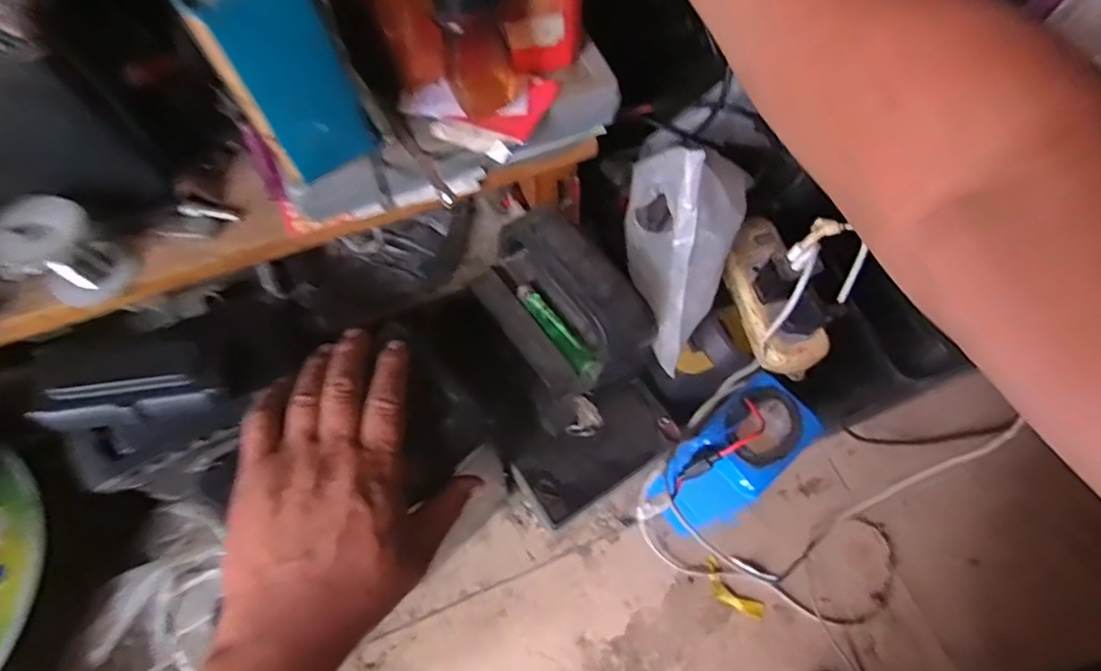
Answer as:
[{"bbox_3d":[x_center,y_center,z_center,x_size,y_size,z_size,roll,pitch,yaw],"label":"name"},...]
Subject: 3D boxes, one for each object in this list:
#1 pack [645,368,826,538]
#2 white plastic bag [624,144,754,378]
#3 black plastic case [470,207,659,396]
[{"bbox_3d":[0.153,0.095,0.463,0.132,0.057,0.073,-42,74,-3],"label":"pack"},{"bbox_3d":[0.093,-0.076,0.413,0.084,0.134,0.152,14,68,5],"label":"white plastic bag"},{"bbox_3d":[0.003,-0.022,0.405,0.078,0.065,0.133,-35,72,-14],"label":"black plastic case"}]

